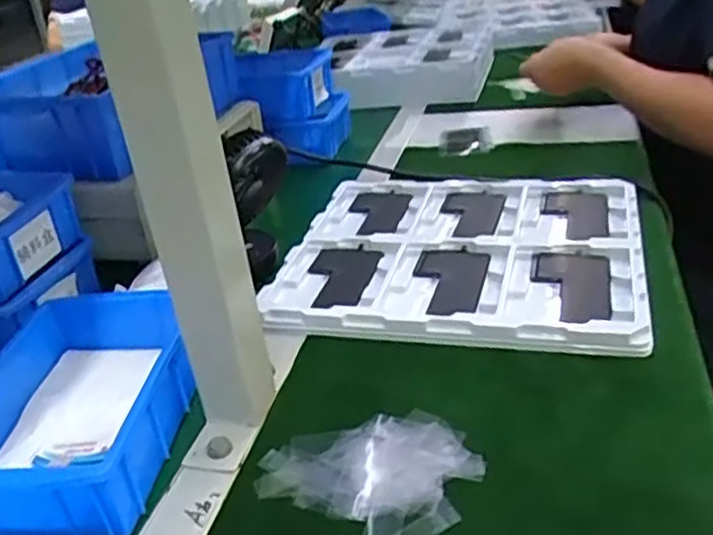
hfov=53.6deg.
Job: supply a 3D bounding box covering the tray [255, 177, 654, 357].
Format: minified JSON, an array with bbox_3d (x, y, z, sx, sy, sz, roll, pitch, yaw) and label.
[{"bbox_3d":[0.097,-0.019,0.659,0.309,0.028,0.276,3,31,17],"label":"tray"}]

